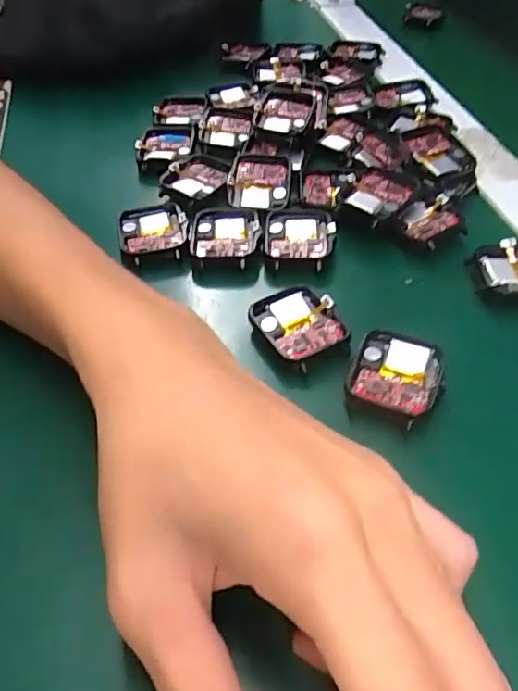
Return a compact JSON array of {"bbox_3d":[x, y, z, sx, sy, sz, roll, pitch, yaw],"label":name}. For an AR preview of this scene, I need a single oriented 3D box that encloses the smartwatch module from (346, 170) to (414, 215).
[{"bbox_3d":[0.068,-0.084,0.308,0.033,0.008,0.036,18,50,17],"label":"smartwatch module"}]

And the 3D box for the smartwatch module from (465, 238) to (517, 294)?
[{"bbox_3d":[0.131,-0.038,0.274,0.045,0.007,0.034,3,48,4],"label":"smartwatch module"}]

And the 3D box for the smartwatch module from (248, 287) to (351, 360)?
[{"bbox_3d":[0.019,-0.010,0.254,0.035,0.007,0.040,-22,51,-18],"label":"smartwatch module"}]

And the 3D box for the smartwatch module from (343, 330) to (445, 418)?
[{"bbox_3d":[0.059,0.012,0.234,0.037,0.007,0.037,17,50,16],"label":"smartwatch module"}]

